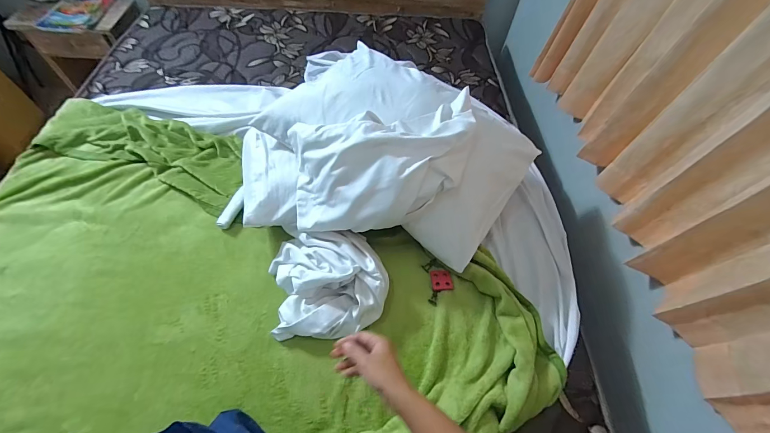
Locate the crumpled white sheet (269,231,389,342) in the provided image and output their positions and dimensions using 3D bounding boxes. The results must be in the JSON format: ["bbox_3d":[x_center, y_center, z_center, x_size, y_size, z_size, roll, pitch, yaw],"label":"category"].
[{"bbox_3d":[-0.129,0.151,0.766,0.253,0.105,0.235,-8,57,-9],"label":"crumpled white sheet"}]

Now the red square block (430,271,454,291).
[{"bbox_3d":[0.143,0.162,0.825,0.052,0.010,0.051,-4,56,-7],"label":"red square block"}]

